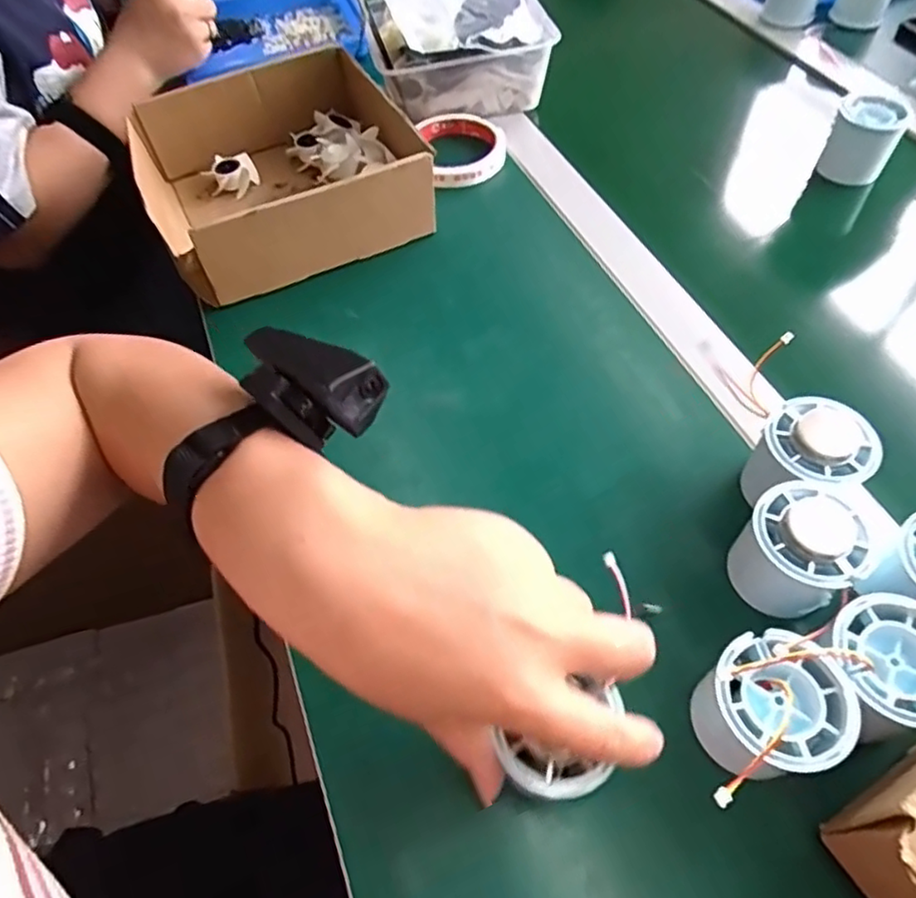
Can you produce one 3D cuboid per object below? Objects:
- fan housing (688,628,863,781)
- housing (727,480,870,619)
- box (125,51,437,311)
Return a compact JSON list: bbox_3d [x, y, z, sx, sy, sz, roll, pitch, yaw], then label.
[{"bbox_3d":[0.136,0.117,0.281,0.057,0.056,0.055,-13,57,-7],"label":"fan housing"},{"bbox_3d":[0.170,0.052,0.320,0.050,0.050,0.049,-1,56,1],"label":"housing"},{"bbox_3d":[-0.145,-0.229,0.516,0.222,0.073,0.209,-23,58,-13],"label":"box"}]

